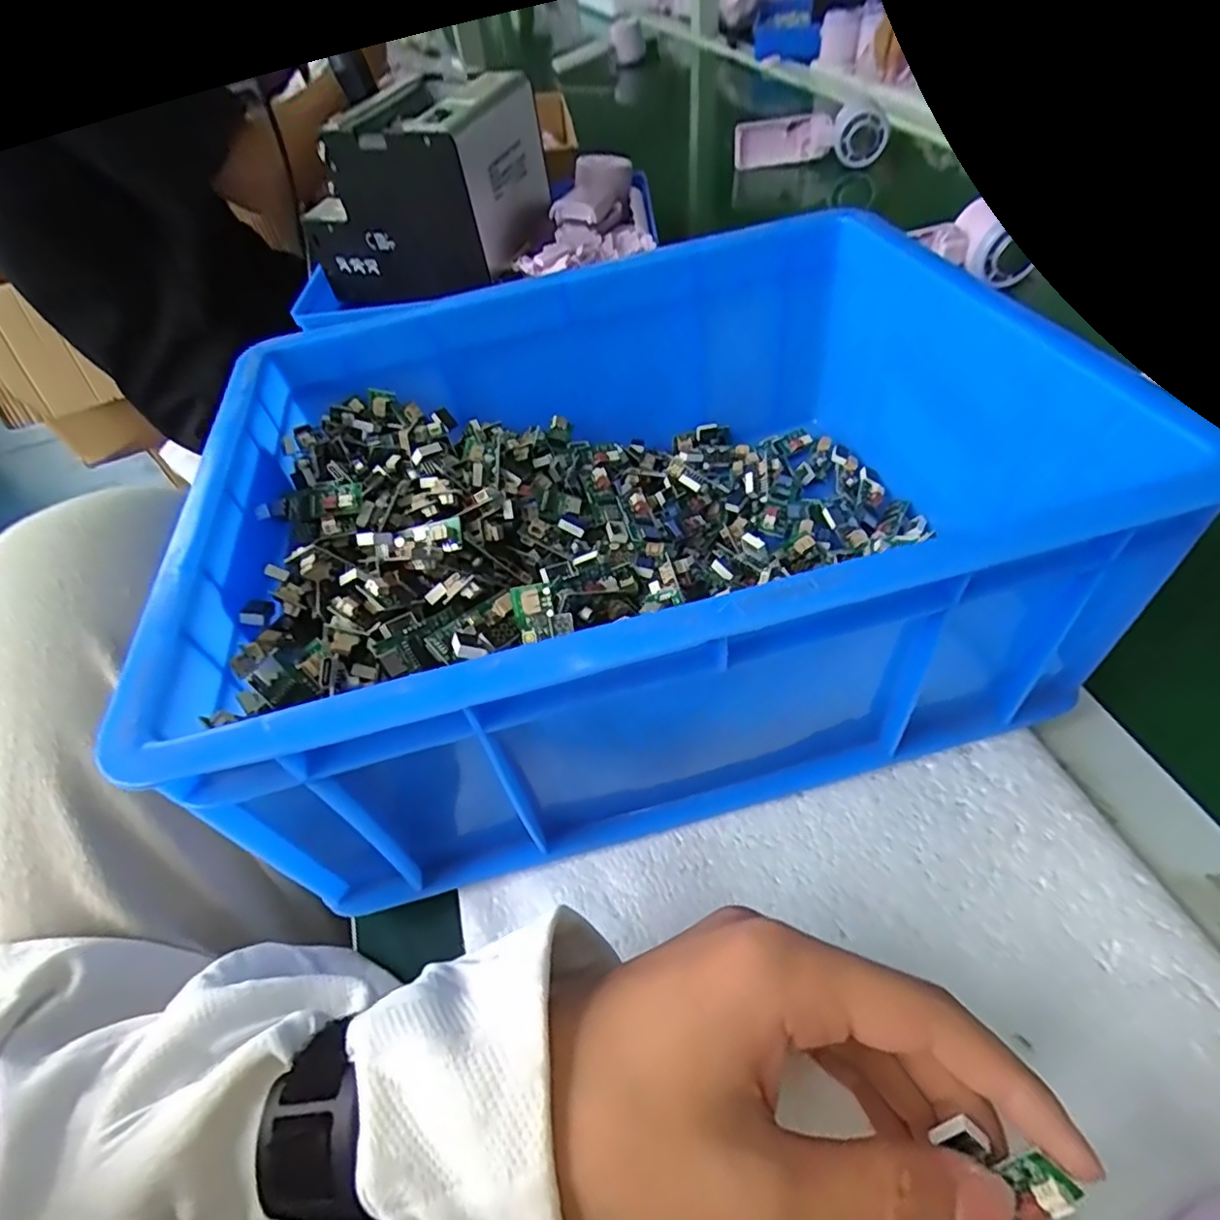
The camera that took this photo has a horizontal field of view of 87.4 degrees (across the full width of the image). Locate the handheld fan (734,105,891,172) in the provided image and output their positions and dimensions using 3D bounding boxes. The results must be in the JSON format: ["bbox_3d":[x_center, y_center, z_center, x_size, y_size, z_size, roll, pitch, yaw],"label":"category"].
[{"bbox_3d":[0.227,-0.537,0.728,0.164,0.053,0.027,13,55,16],"label":"handheld fan"}]

